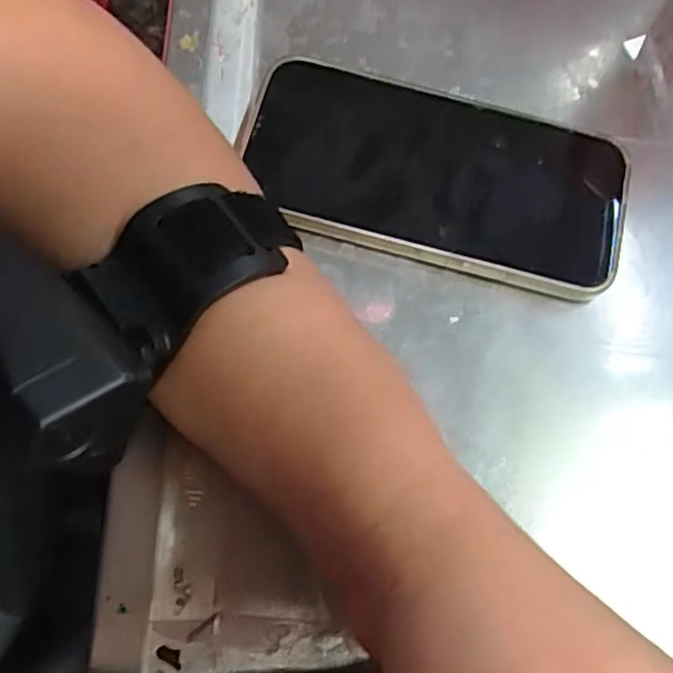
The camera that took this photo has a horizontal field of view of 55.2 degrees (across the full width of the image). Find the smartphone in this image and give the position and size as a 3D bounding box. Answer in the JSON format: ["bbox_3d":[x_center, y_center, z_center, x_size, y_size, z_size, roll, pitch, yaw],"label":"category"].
[{"bbox_3d":[0.040,-0.068,0.268,0.155,0.011,0.078,14,70,0],"label":"smartphone"}]

